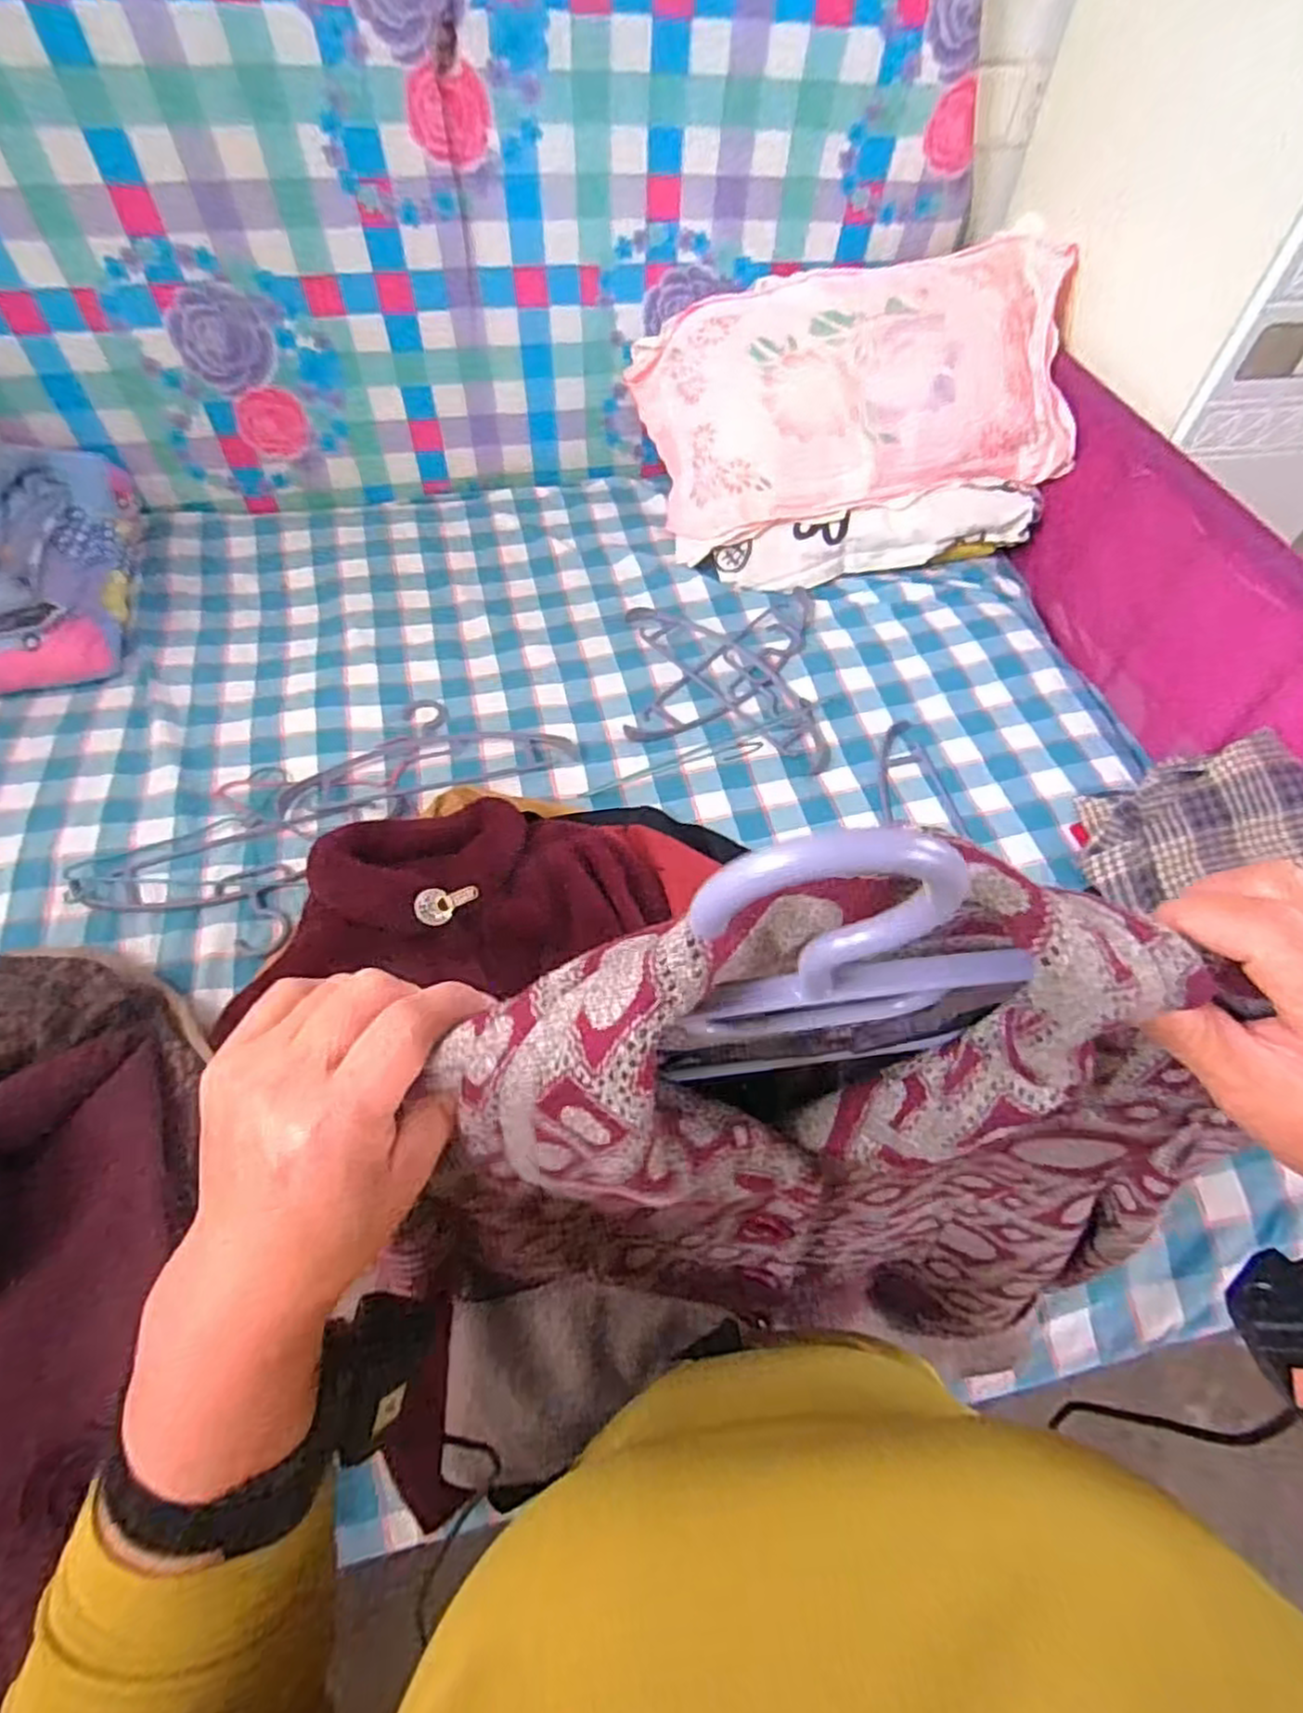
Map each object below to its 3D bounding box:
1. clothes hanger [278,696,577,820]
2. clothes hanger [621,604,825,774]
[{"bbox_3d":[-0.316,-0.155,1.058,0.395,0.016,0.177,-13,58,-11],"label":"clothes hanger"},{"bbox_3d":[0.150,-0.297,1.137,0.171,0.013,0.411,-40,66,-12],"label":"clothes hanger"}]

